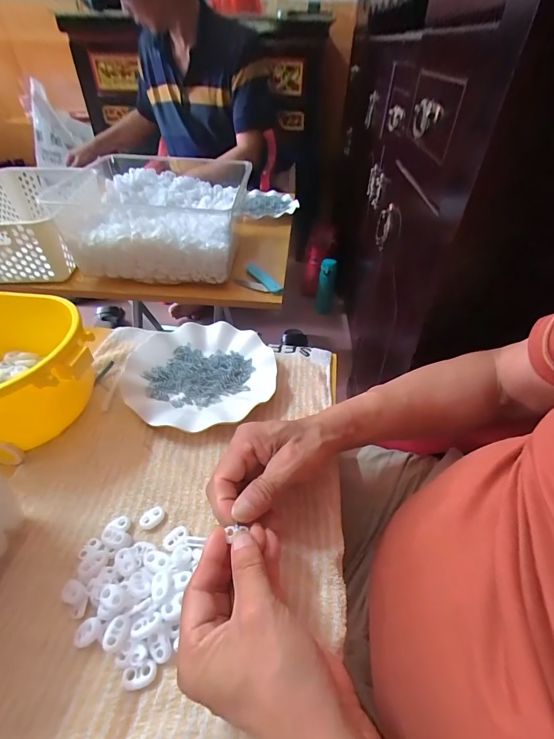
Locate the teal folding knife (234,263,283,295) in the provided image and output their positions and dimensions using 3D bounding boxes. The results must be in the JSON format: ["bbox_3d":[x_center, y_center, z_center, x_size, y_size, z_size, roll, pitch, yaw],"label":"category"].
[{"bbox_3d":[-0.029,-0.165,0.657,0.083,0.015,0.056,17,61,-5],"label":"teal folding knife"}]

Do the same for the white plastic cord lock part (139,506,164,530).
[{"bbox_3d":[-0.114,0.135,0.325,0.022,0.007,0.015,-30,52,-29],"label":"white plastic cord lock part"}]

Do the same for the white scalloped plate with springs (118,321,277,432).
[{"bbox_3d":[-0.097,0.000,0.455,0.176,0.024,0.159,-11,45,-13],"label":"white scalloped plate with springs"}]

